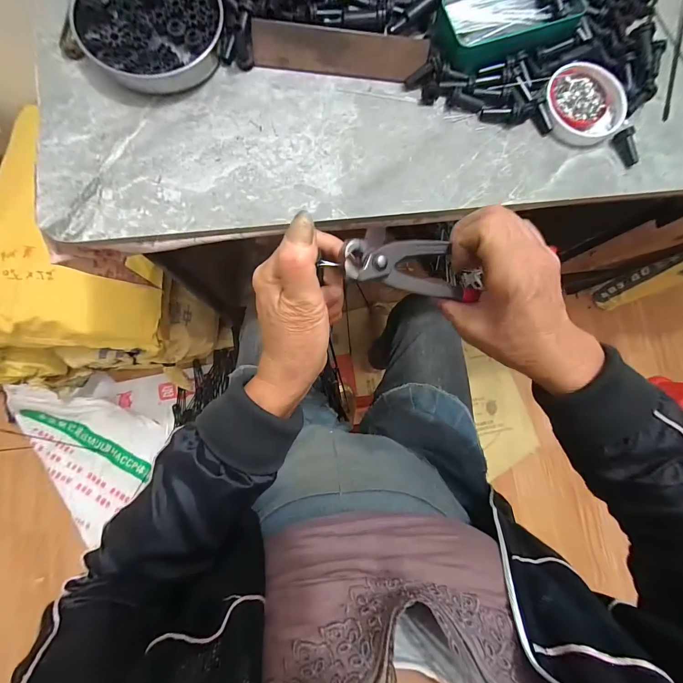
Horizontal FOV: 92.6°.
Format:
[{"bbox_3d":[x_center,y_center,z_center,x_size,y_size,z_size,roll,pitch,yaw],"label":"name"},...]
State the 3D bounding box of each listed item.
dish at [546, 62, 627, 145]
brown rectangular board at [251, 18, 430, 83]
[{"bbox_3d":[0.267,-0.262,0.360,0.084,0.020,0.083,-2,81,-5],"label":"dish"},{"bbox_3d":[-0.001,-0.301,0.341,0.178,0.037,0.006,3,43,-4],"label":"brown rectangular board"}]

